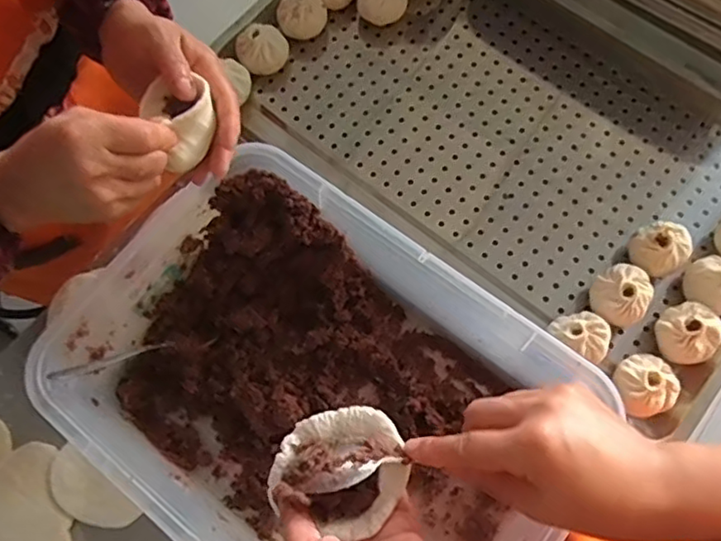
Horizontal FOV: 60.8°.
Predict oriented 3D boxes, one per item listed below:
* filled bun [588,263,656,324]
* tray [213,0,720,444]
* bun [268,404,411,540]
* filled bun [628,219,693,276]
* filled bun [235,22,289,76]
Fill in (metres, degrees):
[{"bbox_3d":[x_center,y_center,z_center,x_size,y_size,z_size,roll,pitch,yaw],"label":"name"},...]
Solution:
[{"bbox_3d":[0.229,0.024,0.548,0.046,0.044,0.050,0,70,1],"label":"filled bun"},{"bbox_3d":[0.154,-0.152,0.613,0.578,0.058,0.360,38,75,14],"label":"tray"},{"bbox_3d":[-0.011,0.116,0.373,0.080,0.033,0.071,18,71,8],"label":"bun"},{"bbox_3d":[0.271,-0.018,0.565,0.048,0.045,0.046,0,70,1],"label":"filled bun"},{"bbox_3d":[-0.102,-0.229,0.647,0.053,0.045,0.047,-15,70,-4],"label":"filled bun"}]

